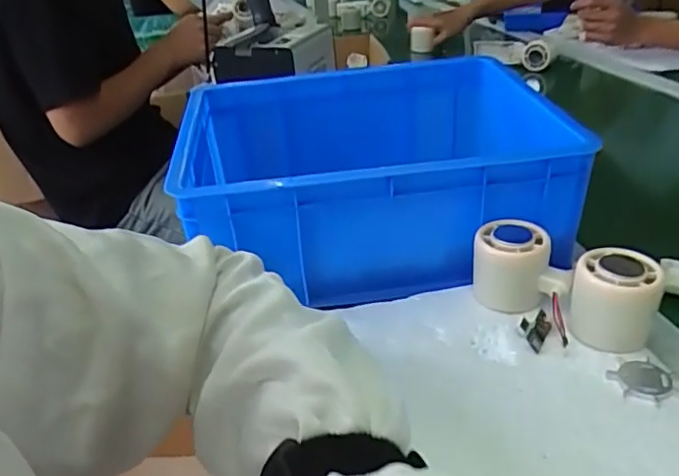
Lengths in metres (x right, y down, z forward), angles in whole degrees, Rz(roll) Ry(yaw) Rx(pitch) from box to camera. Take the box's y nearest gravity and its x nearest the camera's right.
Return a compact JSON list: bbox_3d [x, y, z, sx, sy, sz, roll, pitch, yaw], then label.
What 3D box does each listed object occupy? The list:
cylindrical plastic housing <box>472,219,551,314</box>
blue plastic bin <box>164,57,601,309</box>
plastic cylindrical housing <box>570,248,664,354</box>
[{"bbox_3d":[0.134,0.022,0.455,0.055,0.058,0.044,3,30,15],"label":"cylindrical plastic housing"},{"bbox_3d":[0.025,-0.068,0.564,0.320,0.133,0.274,-9,29,-7],"label":"blue plastic bin"},{"bbox_3d":[0.193,0.043,0.408,0.054,0.057,0.043,6,31,20],"label":"plastic cylindrical housing"}]

